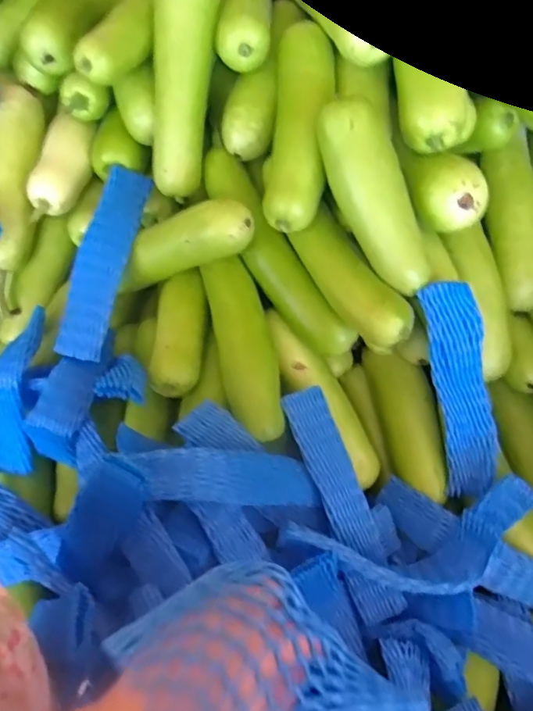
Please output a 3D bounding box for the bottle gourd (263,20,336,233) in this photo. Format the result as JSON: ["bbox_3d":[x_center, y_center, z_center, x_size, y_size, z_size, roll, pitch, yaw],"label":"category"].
[{"bbox_3d":[0.035,-0.236,0.575,0.058,0.047,0.213,5,85,2],"label":"bottle gourd"}]

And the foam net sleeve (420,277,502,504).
[{"bbox_3d":[0.203,0.037,0.580,0.053,0.025,0.230,-16,106,-11],"label":"foam net sleeve"}]

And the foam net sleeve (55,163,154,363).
[{"bbox_3d":[-0.181,-0.110,0.637,0.051,0.034,0.230,12,77,6],"label":"foam net sleeve"}]

